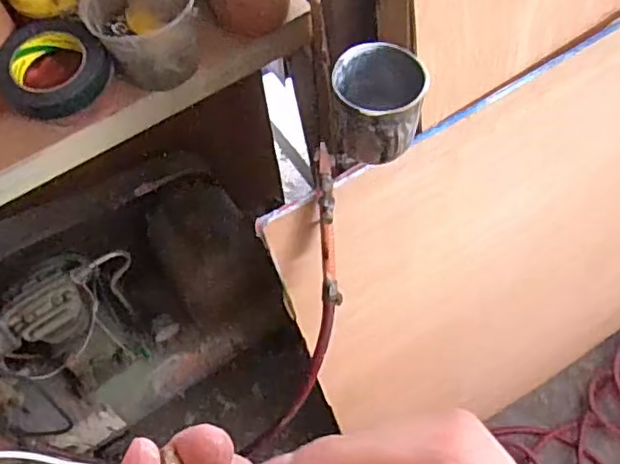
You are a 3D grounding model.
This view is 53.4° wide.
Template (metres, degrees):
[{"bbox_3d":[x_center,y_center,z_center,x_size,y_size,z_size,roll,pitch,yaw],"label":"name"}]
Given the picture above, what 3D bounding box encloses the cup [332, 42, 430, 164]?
[{"bbox_3d":[0.062,-0.115,0.556,0.077,0.071,0.080,-1,64,2],"label":"cup"}]

